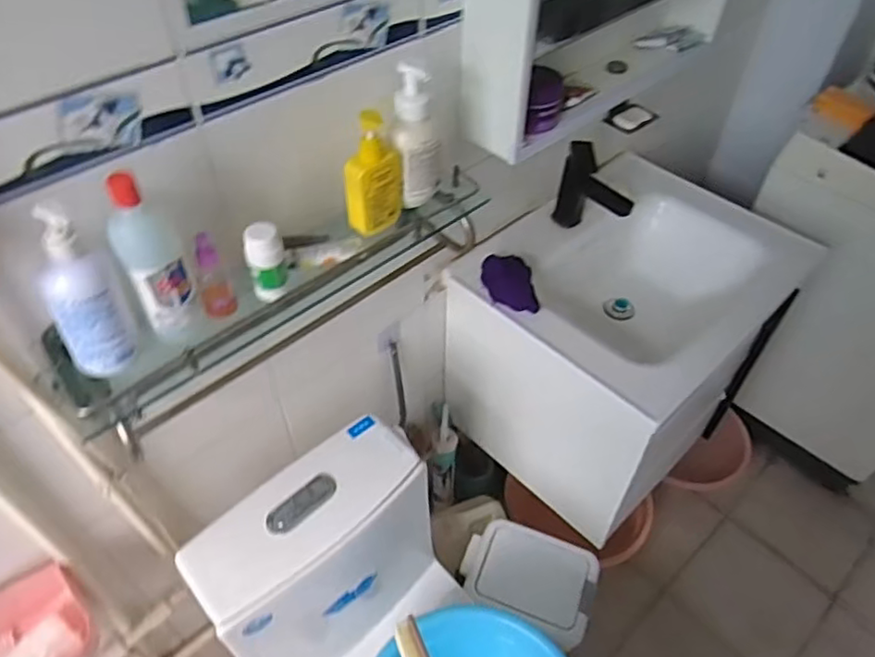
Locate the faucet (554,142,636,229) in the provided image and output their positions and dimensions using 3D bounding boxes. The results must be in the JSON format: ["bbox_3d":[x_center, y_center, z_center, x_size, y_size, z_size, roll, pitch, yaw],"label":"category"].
[{"bbox_3d":[0.308,-0.256,1.243,0.147,0.185,0.038,32,55,25],"label":"faucet"}]

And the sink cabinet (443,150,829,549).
[{"bbox_3d":[0.374,0.036,1.401,0.545,0.546,0.476,-32,56,-27],"label":"sink cabinet"}]

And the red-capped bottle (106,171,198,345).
[{"bbox_3d":[-0.292,-0.070,0.663,0.056,0.204,0.046,-20,51,-18],"label":"red-capped bottle"}]

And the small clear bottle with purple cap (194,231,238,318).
[{"bbox_3d":[-0.255,-0.056,0.731,0.026,0.112,0.036,3,48,1],"label":"small clear bottle with purple cap"}]

